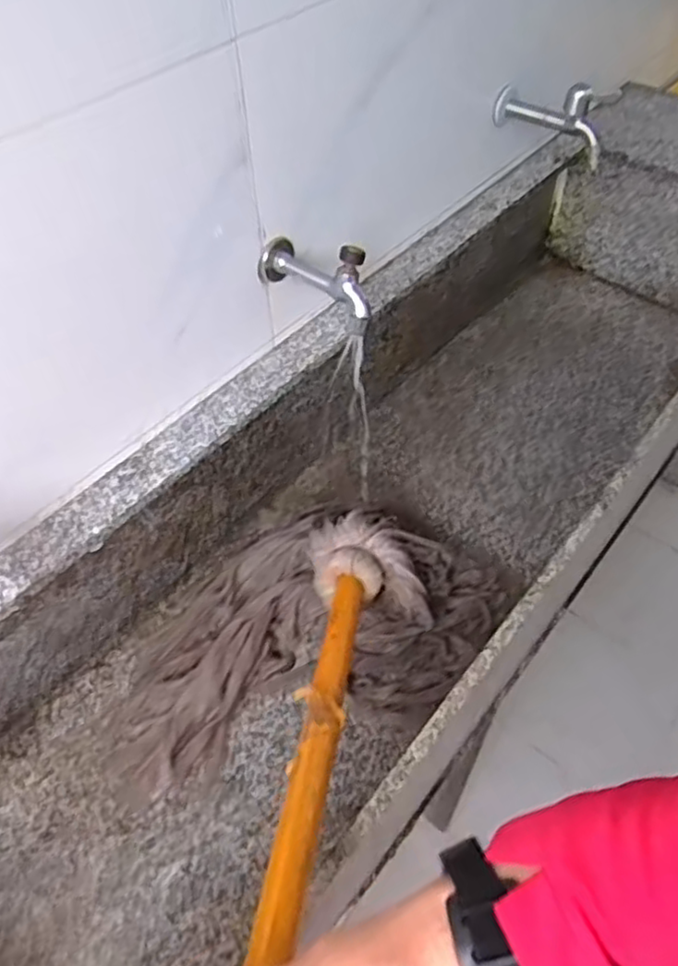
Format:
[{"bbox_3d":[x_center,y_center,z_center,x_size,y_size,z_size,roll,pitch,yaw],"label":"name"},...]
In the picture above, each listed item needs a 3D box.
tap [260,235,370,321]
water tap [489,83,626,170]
[{"bbox_3d":[-0.018,-0.212,0.674,0.125,0.055,0.040,26,56,20],"label":"tap"},{"bbox_3d":[0.276,-0.476,0.868,0.046,0.071,0.170,-30,56,-21],"label":"water tap"}]

